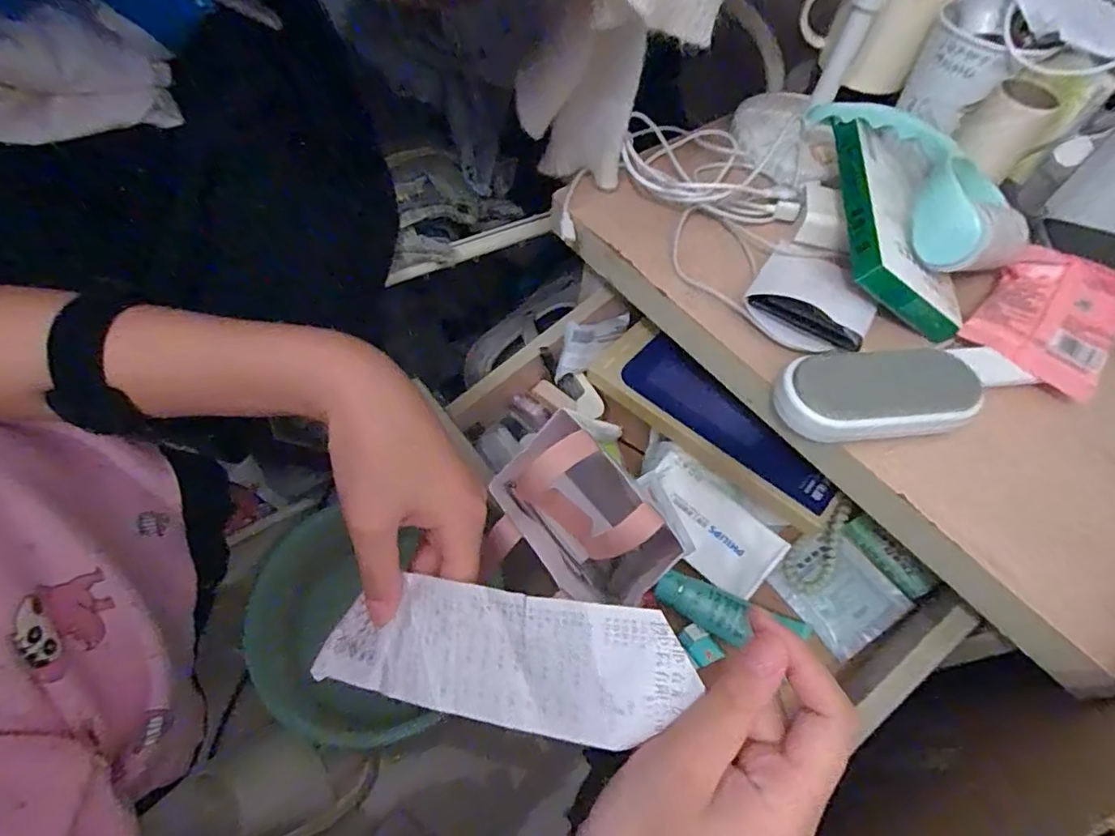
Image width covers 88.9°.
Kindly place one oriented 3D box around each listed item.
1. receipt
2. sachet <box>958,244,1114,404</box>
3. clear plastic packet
[{"bbox_3d":[-0.032,0.104,0.253,0.175,0.011,0.053,1,83,21],"label":"receipt"},{"bbox_3d":[0.325,-0.068,0.371,0.074,0.015,0.103,37,71,22],"label":"sachet"},{"bbox_3d":[0.218,0.134,0.444,0.073,0.006,0.084,-35,65,-10],"label":"clear plastic packet"}]

